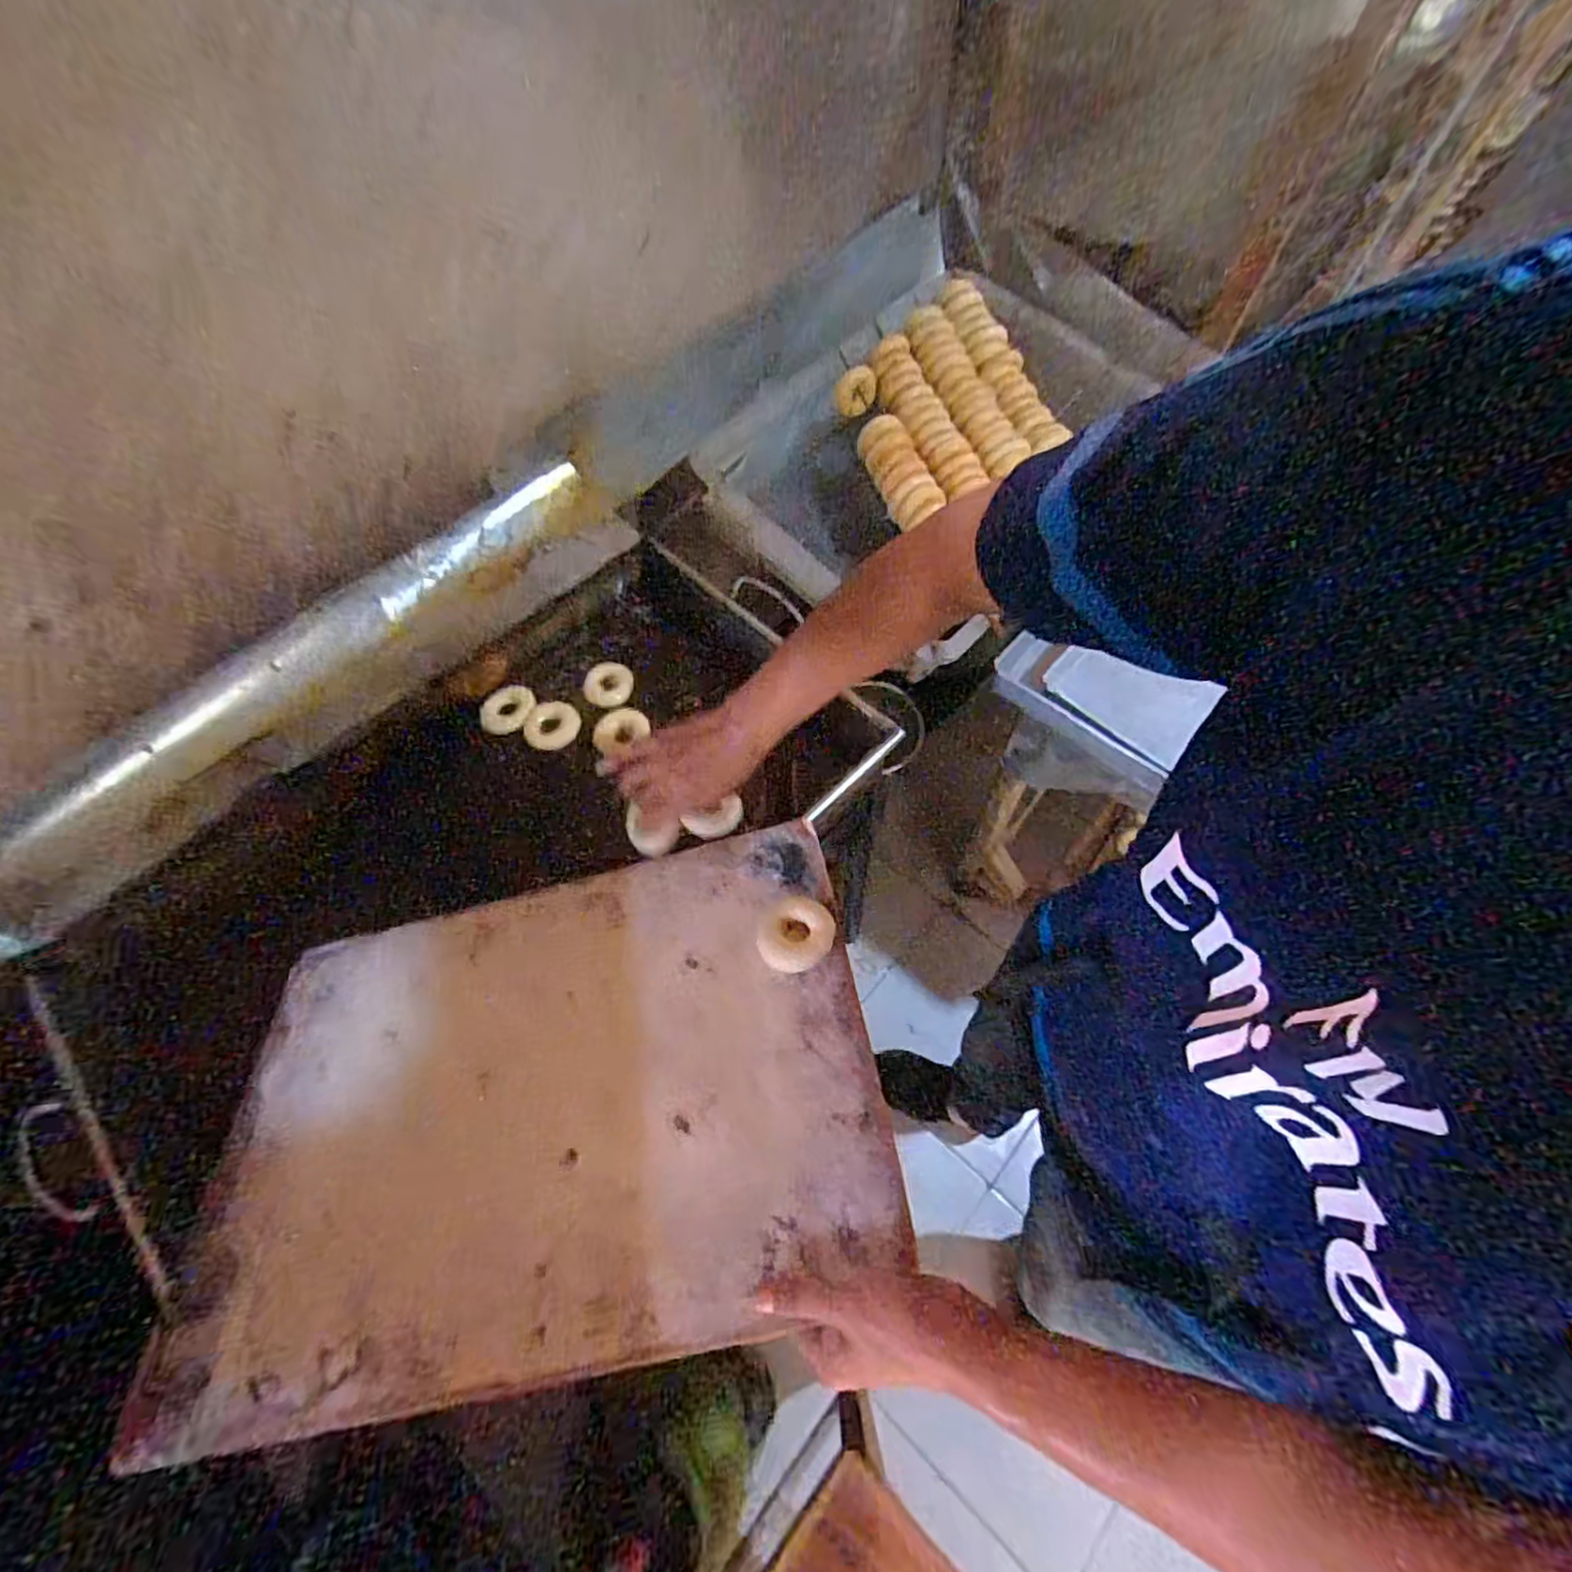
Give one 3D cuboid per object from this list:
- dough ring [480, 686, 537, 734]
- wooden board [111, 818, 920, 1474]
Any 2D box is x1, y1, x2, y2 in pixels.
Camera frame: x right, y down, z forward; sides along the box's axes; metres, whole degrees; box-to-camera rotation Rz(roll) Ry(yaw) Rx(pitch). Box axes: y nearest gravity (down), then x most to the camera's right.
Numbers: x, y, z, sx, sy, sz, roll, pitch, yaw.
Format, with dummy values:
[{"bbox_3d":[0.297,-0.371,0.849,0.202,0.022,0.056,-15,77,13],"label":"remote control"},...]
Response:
[{"bbox_3d":[-0.376,-0.105,0.917,0.075,0.015,0.067,-26,65,-12],"label":"dough ring"},{"bbox_3d":[-0.225,0.263,0.607,0.587,0.018,0.414,-14,49,3],"label":"wooden board"}]

